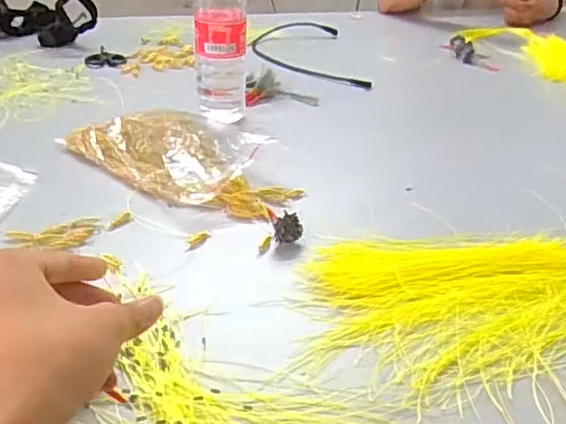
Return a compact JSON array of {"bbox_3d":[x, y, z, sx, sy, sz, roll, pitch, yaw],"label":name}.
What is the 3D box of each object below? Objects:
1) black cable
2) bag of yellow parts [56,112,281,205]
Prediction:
[{"bbox_3d":[0.035,-0.273,1.022,0.166,0.025,0.318,-1,32,-7],"label":"black cable"},{"bbox_3d":[-0.111,-0.074,0.637,0.201,0.036,0.153,25,36,31],"label":"bag of yellow parts"}]

